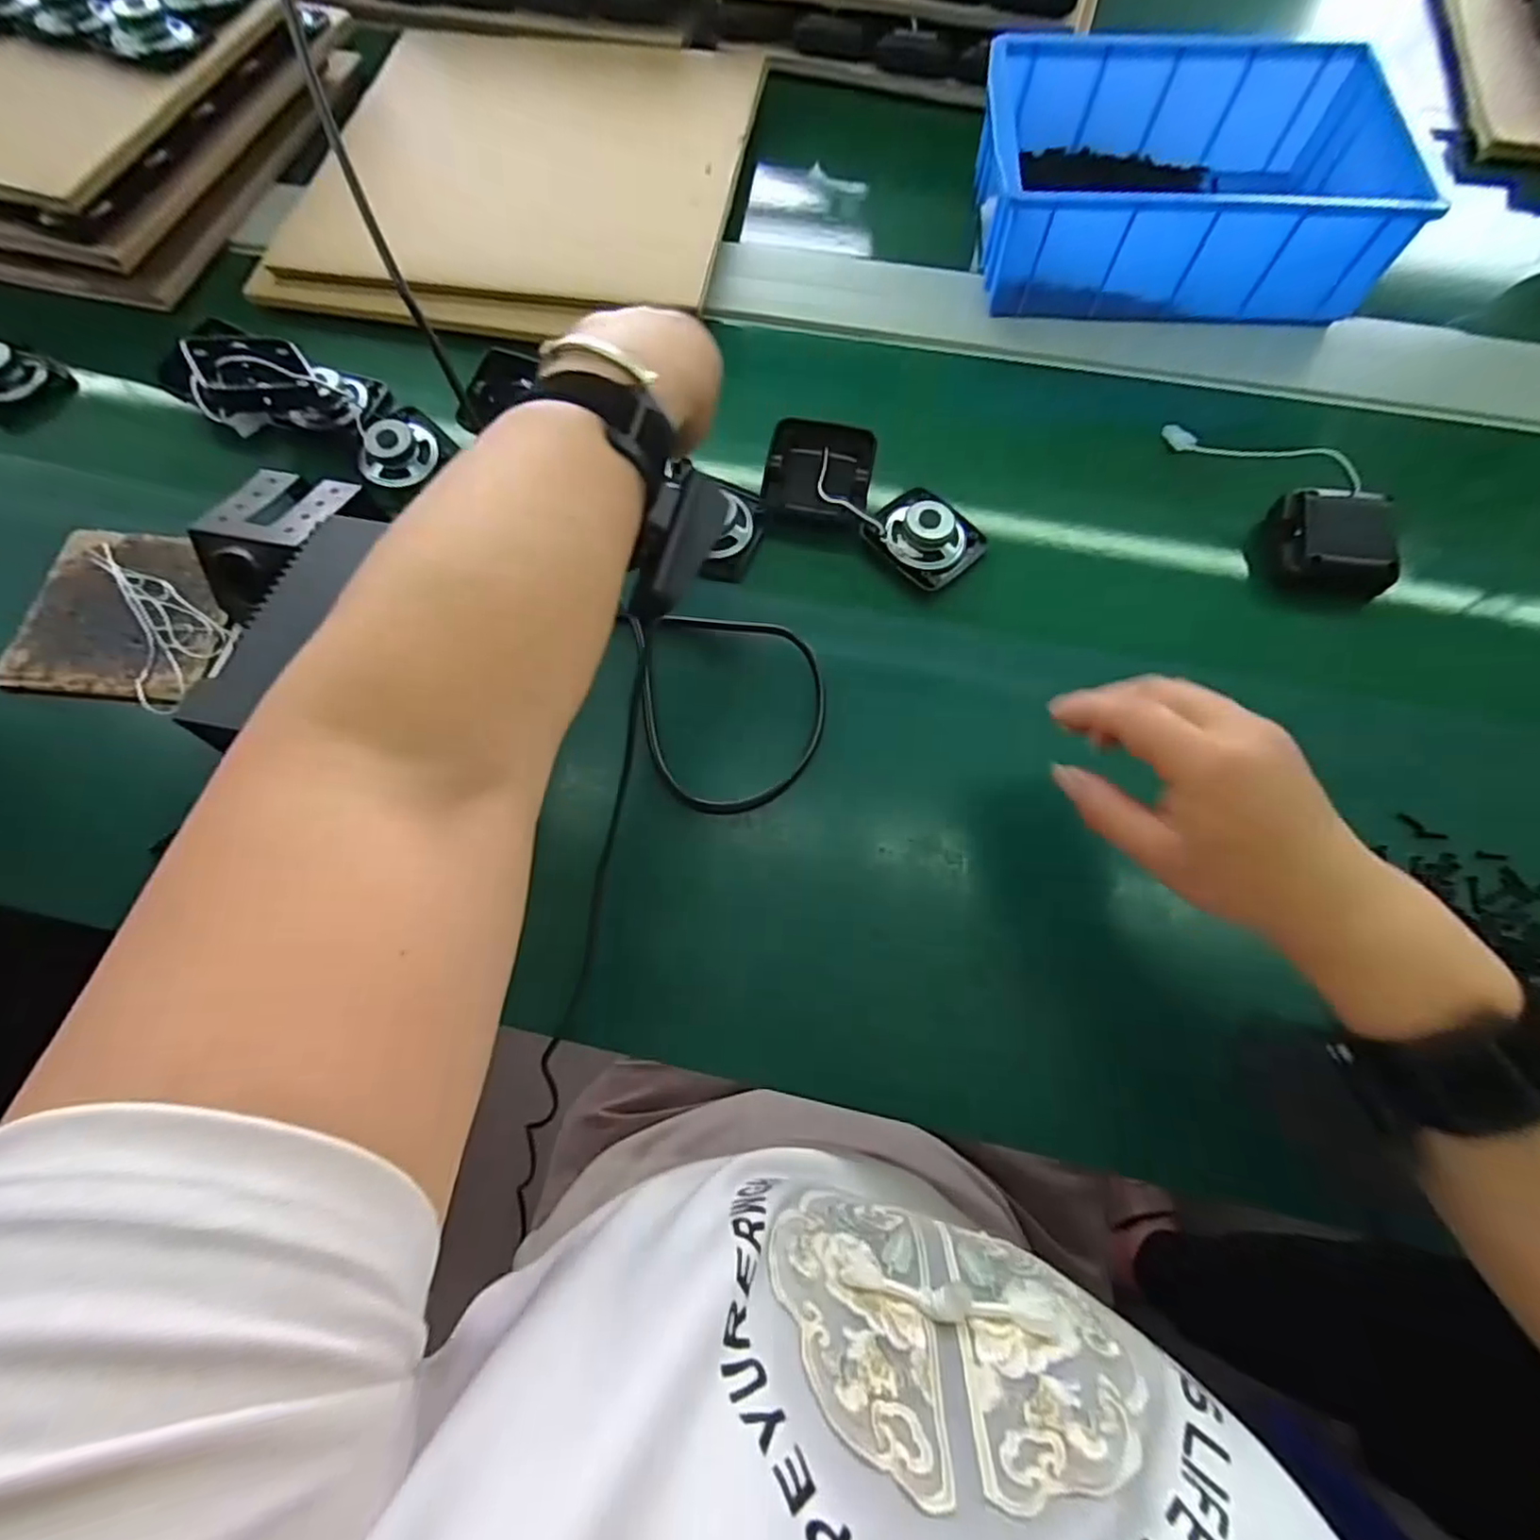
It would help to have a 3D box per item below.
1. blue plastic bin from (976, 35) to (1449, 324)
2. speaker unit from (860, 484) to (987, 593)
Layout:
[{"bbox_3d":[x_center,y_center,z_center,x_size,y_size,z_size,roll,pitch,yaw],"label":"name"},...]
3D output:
[{"bbox_3d":[0.309,-0.454,0.508,0.287,0.085,0.200,5,72,0],"label":"blue plastic bin"},{"bbox_3d":[0.104,-0.162,0.447,0.065,0.026,0.068,-40,77,-13],"label":"speaker unit"}]

